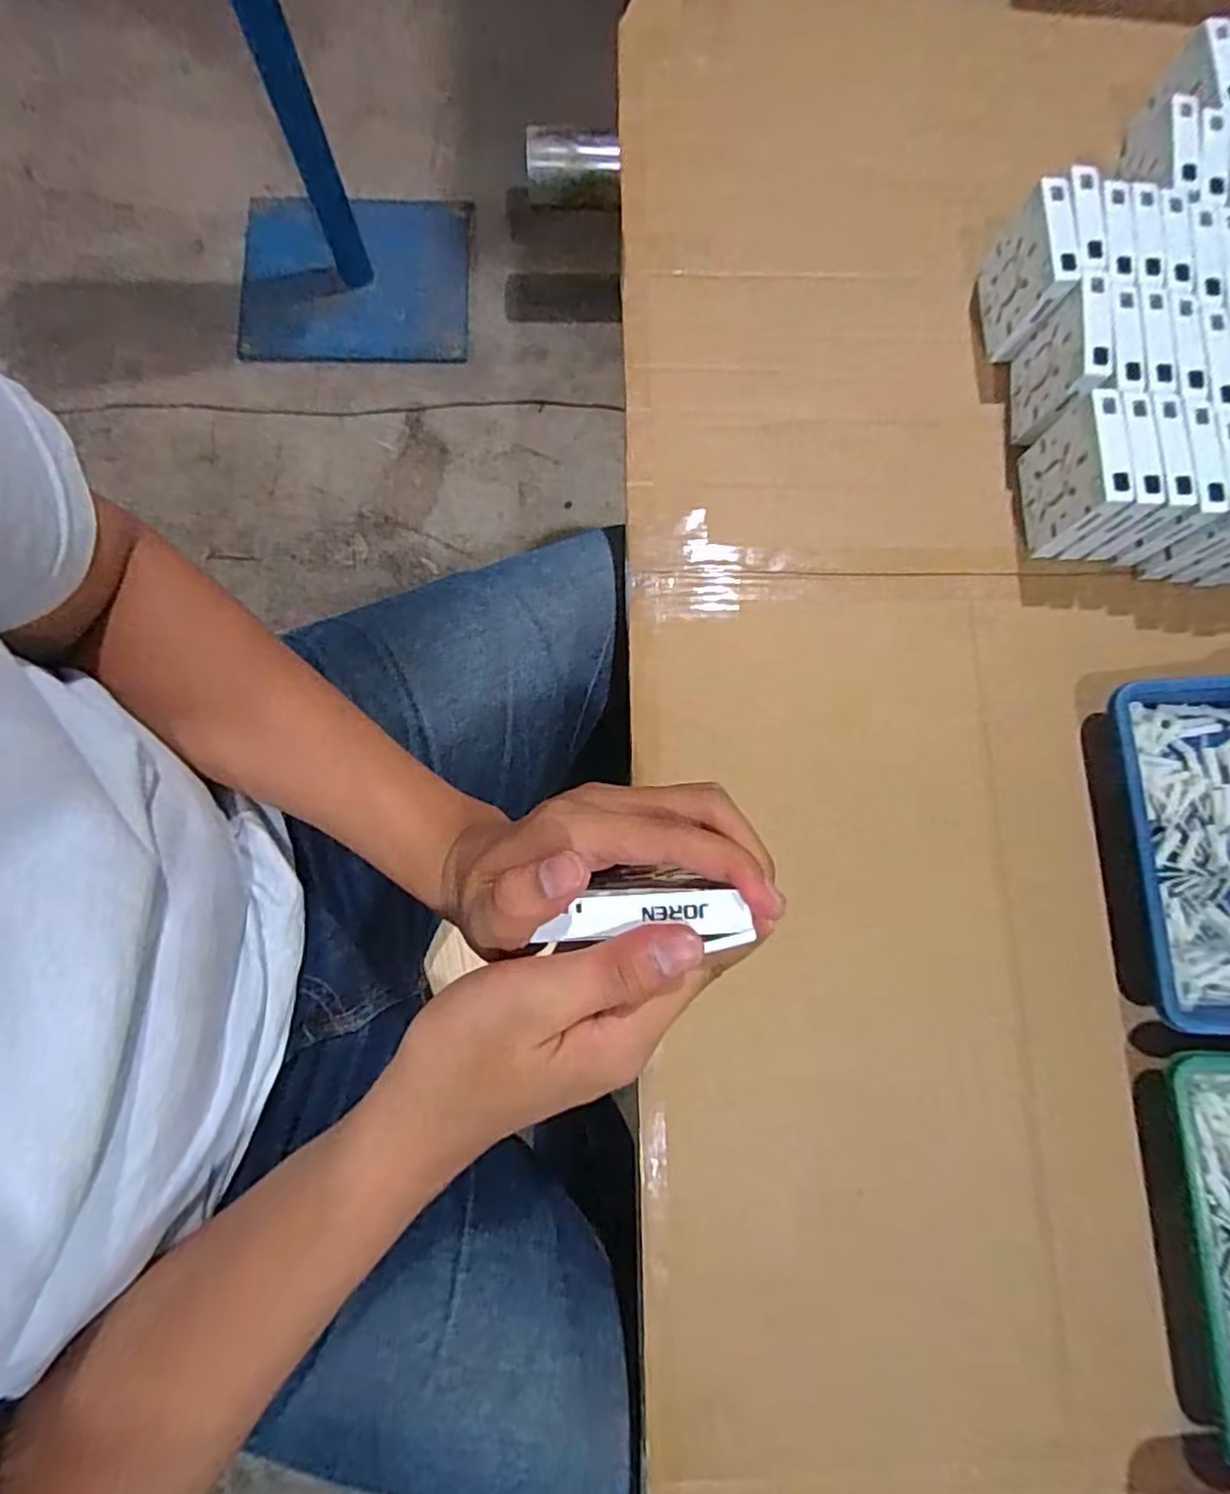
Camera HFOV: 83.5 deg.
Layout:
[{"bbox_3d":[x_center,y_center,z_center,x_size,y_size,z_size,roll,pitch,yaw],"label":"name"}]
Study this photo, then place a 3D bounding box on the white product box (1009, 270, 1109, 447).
[{"bbox_3d":[0.335,-0.287,0.523,0.023,0.078,0.089,4,80,1],"label":"white product box"}]

